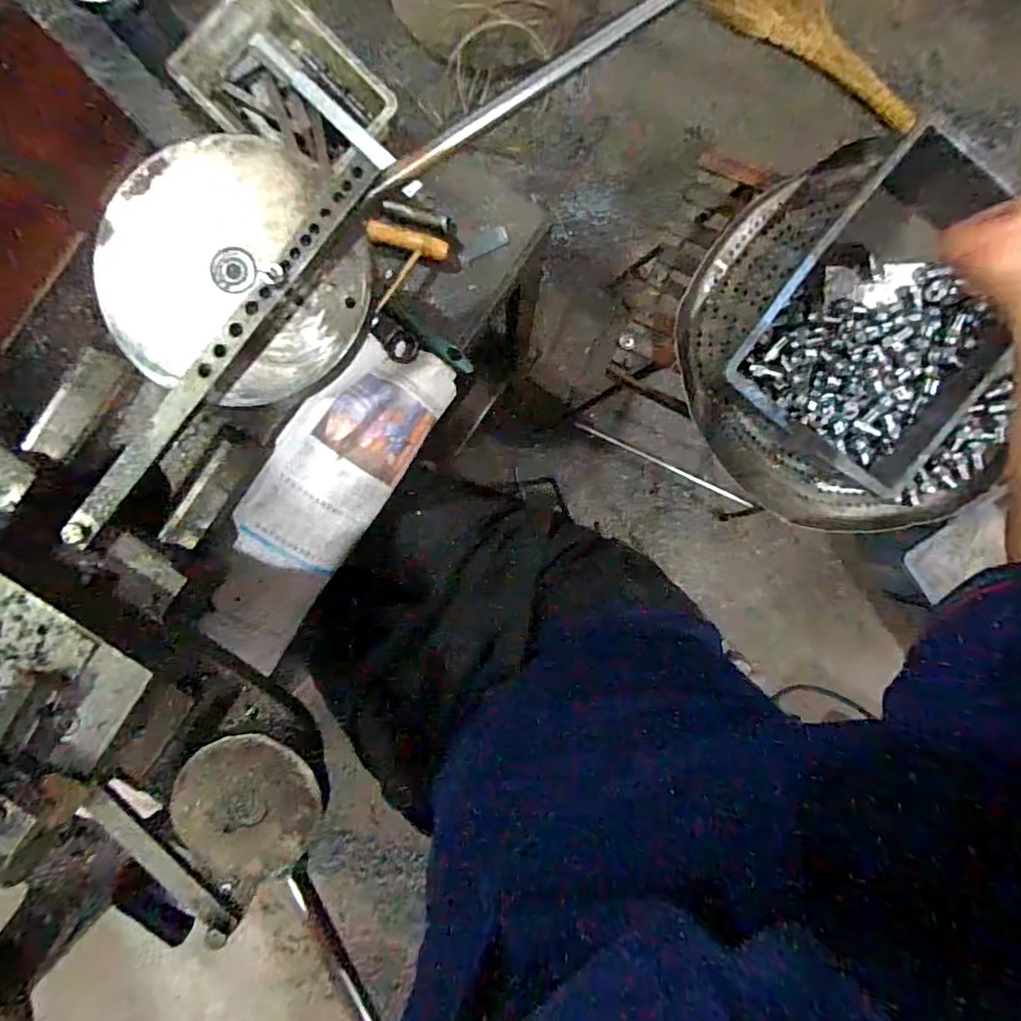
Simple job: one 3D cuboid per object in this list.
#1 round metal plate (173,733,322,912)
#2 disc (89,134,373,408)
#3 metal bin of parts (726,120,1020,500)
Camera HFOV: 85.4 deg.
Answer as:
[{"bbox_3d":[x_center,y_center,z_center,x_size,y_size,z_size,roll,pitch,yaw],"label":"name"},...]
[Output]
[{"bbox_3d":[-0.183,0.206,0.380,0.104,0.011,0.097,0,91,0],"label":"round metal plate"},{"bbox_3d":[-0.192,-0.170,0.396,0.178,0.021,0.182,32,91,-1],"label":"disc"},{"bbox_3d":[0.371,-0.180,0.546,0.216,0.086,0.292,36,91,-1],"label":"metal bin of parts"}]

